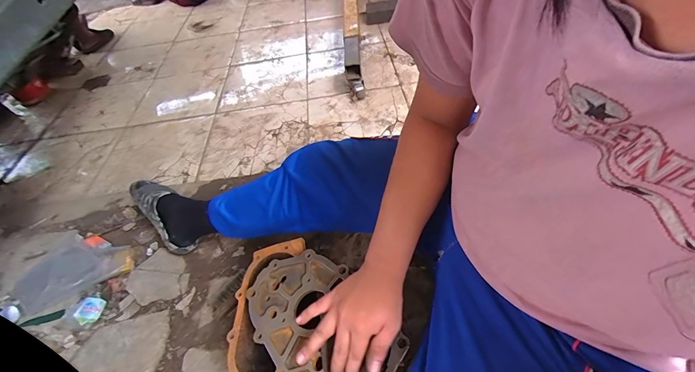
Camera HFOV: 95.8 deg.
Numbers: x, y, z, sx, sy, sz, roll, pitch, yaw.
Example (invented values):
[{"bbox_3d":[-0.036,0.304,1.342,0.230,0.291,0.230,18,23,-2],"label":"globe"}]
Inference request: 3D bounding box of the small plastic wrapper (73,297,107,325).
[{"bbox_3d":[-0.654,0.315,0.796,0.053,0.009,0.066,18,40,-11],"label":"small plastic wrapper"}]

